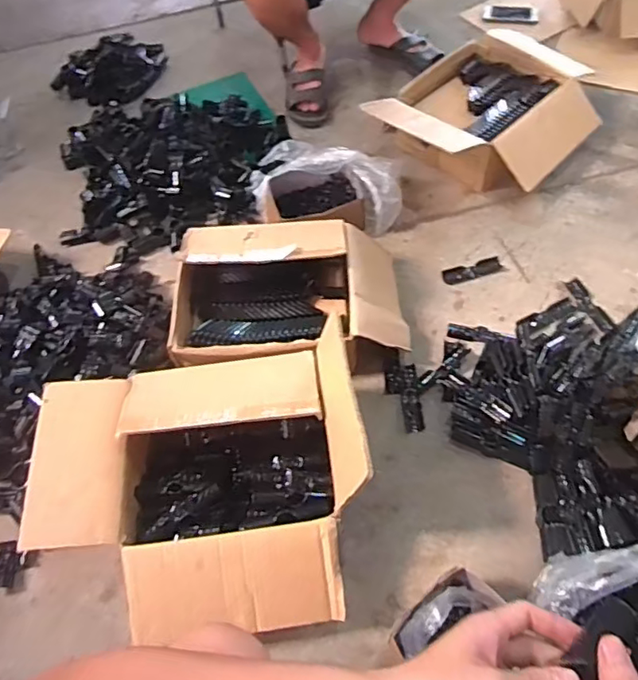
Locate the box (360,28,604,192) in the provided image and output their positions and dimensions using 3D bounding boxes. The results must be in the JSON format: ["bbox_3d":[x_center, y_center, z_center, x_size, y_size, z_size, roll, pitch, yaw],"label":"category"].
[{"bbox_3d":[0.404,-0.530,1.340,0.505,0.144,0.414,-34,62,-16],"label":"box"}]

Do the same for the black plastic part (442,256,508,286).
[{"bbox_3d":[0.326,-0.144,1.195,0.128,0.008,0.042,-16,58,-6],"label":"black plastic part"}]

